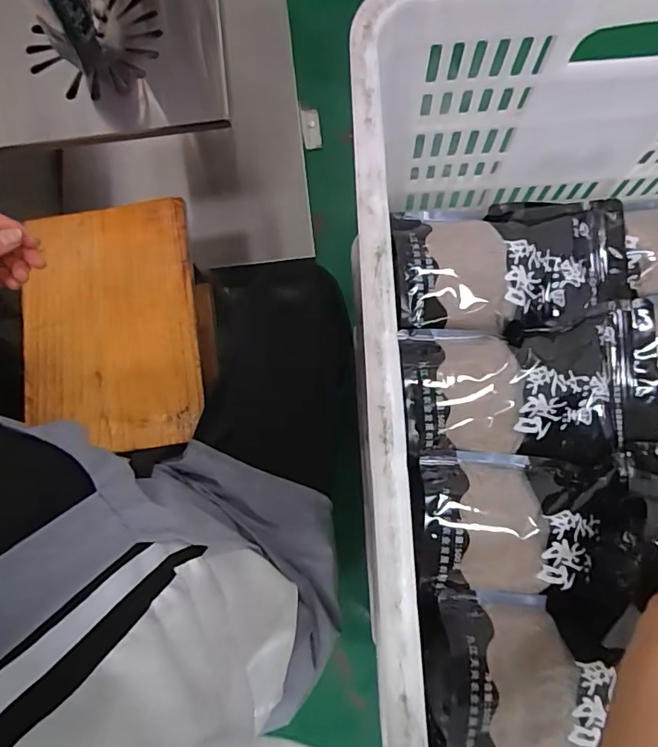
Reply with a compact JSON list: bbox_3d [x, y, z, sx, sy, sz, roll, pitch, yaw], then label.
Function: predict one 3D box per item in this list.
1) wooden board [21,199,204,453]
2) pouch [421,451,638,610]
[{"bbox_3d":[-0.265,-0.059,0.605,0.206,0.022,0.298,-8,77,0],"label":"wooden board"},{"bbox_3d":[0.190,0.136,0.439,0.183,0.045,0.124,7,78,3],"label":"pouch"}]

